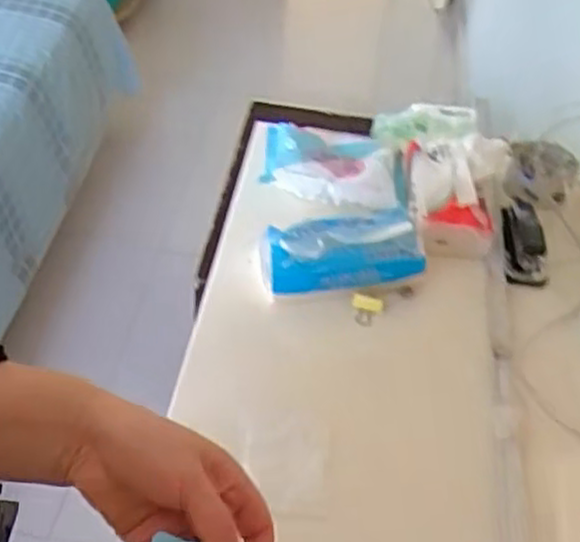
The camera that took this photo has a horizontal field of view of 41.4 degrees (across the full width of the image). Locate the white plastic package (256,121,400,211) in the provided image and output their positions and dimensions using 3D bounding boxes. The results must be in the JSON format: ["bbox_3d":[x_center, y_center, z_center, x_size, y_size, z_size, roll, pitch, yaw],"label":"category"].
[{"bbox_3d":[0.049,-0.135,0.939,0.159,0.034,0.126,9,45,2],"label":"white plastic package"}]

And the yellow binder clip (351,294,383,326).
[{"bbox_3d":[0.082,0.040,0.805,0.033,0.015,0.029,0,46,-7],"label":"yellow binder clip"}]

